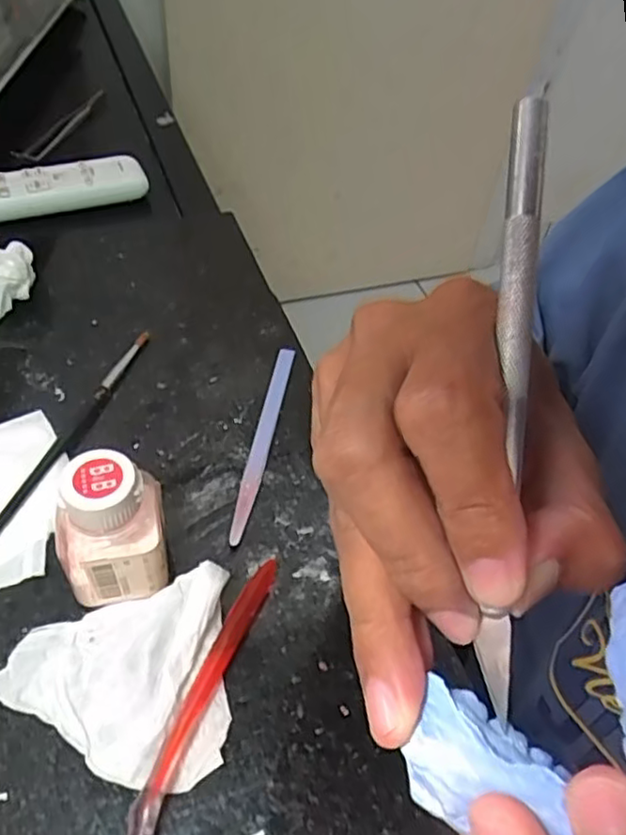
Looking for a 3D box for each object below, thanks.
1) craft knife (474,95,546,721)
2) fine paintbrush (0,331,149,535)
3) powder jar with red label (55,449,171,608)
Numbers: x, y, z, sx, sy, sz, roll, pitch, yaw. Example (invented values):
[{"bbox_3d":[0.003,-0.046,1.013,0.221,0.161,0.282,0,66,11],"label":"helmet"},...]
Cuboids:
[{"bbox_3d":[0.044,-0.004,0.146,0.007,0.006,0.133,4,89,-2],"label":"craft knife"},{"bbox_3d":[-0.131,0.015,0.342,0.008,0.010,0.187,17,51,9],"label":"fine paintbrush"},{"bbox_3d":[-0.085,0.049,0.277,0.045,0.070,0.035,-14,53,-15],"label":"powder jar with red label"}]

